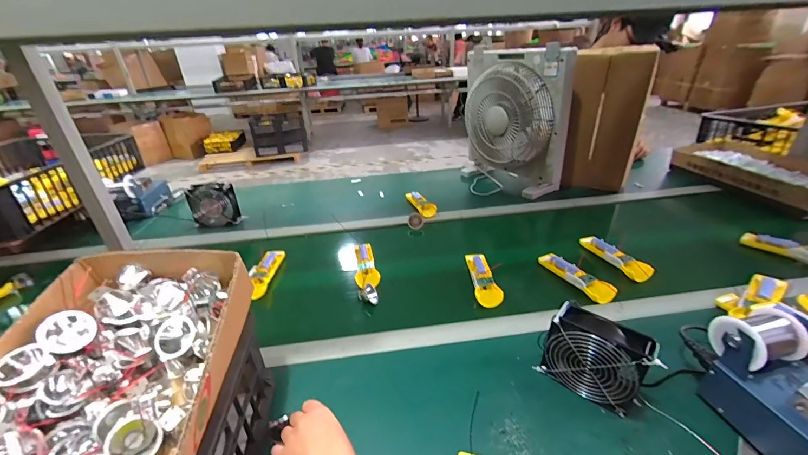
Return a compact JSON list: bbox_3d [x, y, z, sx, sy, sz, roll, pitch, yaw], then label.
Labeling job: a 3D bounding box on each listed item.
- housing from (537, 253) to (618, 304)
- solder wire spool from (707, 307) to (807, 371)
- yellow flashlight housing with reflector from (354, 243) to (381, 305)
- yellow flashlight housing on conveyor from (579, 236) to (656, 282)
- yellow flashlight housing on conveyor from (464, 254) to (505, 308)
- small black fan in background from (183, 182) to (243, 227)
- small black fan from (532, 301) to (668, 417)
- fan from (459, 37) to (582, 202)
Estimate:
[{"bbox_3d":[0.359,0.100,0.730,0.036,0.032,0.171,-14,33,-19],"label":"housing"},{"bbox_3d":[0.461,0.140,0.446,0.082,0.057,0.065,-8,31,-10],"label":"solder wire spool"},{"bbox_3d":[-0.086,0.100,0.781,0.051,0.032,0.194,-9,31,-11],"label":"yellow flashlight housing with reflector"},{"bbox_3d":[0.477,0.063,0.783,0.035,0.037,0.181,-10,31,-13],"label":"yellow flashlight housing on conveyor"},{"bbox_3d":[0.170,0.104,0.744,0.049,0.023,0.167,-3,31,0],"label":"yellow flashlight housing on conveyor"},{"bbox_3d":[-0.554,-0.065,1.004,0.131,0.129,0.023,-7,31,-8],"label":"small black fan in background"},{"bbox_3d":[0.270,0.184,0.490,0.132,0.120,0.050,25,40,38],"label":"small black fan"},{"bbox_3d":[0.349,-0.342,1.138,0.175,0.428,0.350,-16,33,-21],"label":"fan"}]

